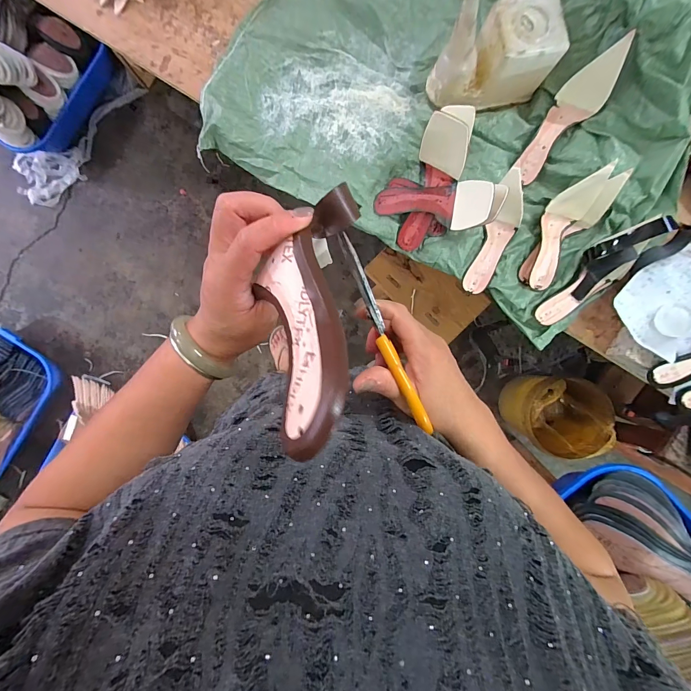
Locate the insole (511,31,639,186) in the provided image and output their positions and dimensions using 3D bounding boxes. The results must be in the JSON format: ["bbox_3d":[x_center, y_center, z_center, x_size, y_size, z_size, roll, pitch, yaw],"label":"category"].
[{"bbox_3d":[0.403,-0.414,0.606,0.073,0.063,0.234,35,121,1],"label":"insole"}]

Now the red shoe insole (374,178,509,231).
[{"bbox_3d":[0.165,-0.269,0.615,0.231,0.067,0.097,20,91,30],"label":"red shoe insole"}]

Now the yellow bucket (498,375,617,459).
[{"bbox_3d":[0.745,0.236,1.204,0.267,0.288,0.254,0,90,2],"label":"yellow bucket"}]

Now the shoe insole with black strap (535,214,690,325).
[{"bbox_3d":[0.489,-0.145,0.618,0.290,0.086,0.106,-38,89,19],"label":"shoe insole with black strap"}]

